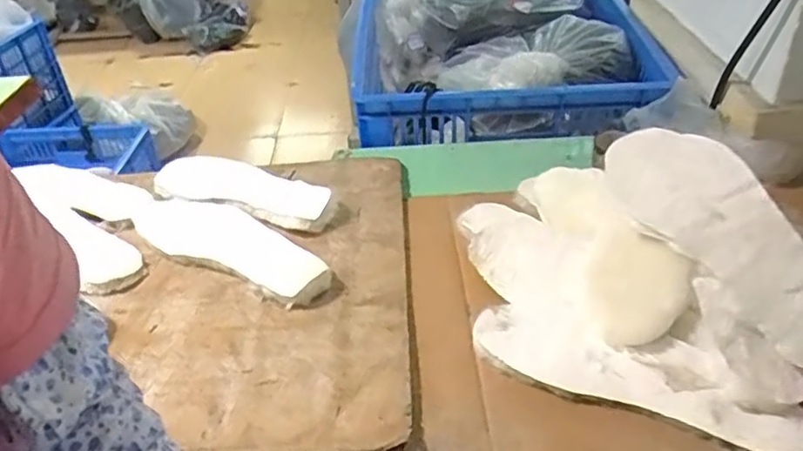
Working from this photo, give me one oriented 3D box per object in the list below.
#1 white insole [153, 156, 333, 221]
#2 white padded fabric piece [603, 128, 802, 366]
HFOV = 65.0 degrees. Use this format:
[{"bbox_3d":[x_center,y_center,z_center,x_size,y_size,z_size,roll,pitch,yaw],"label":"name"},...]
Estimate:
[{"bbox_3d":[-0.199,-0.051,0.799,0.252,0.017,0.087,10,44,22],"label":"white insole"},{"bbox_3d":[0.283,-0.001,0.554,0.061,0.093,0.269,14,34,-53],"label":"white padded fabric piece"}]

